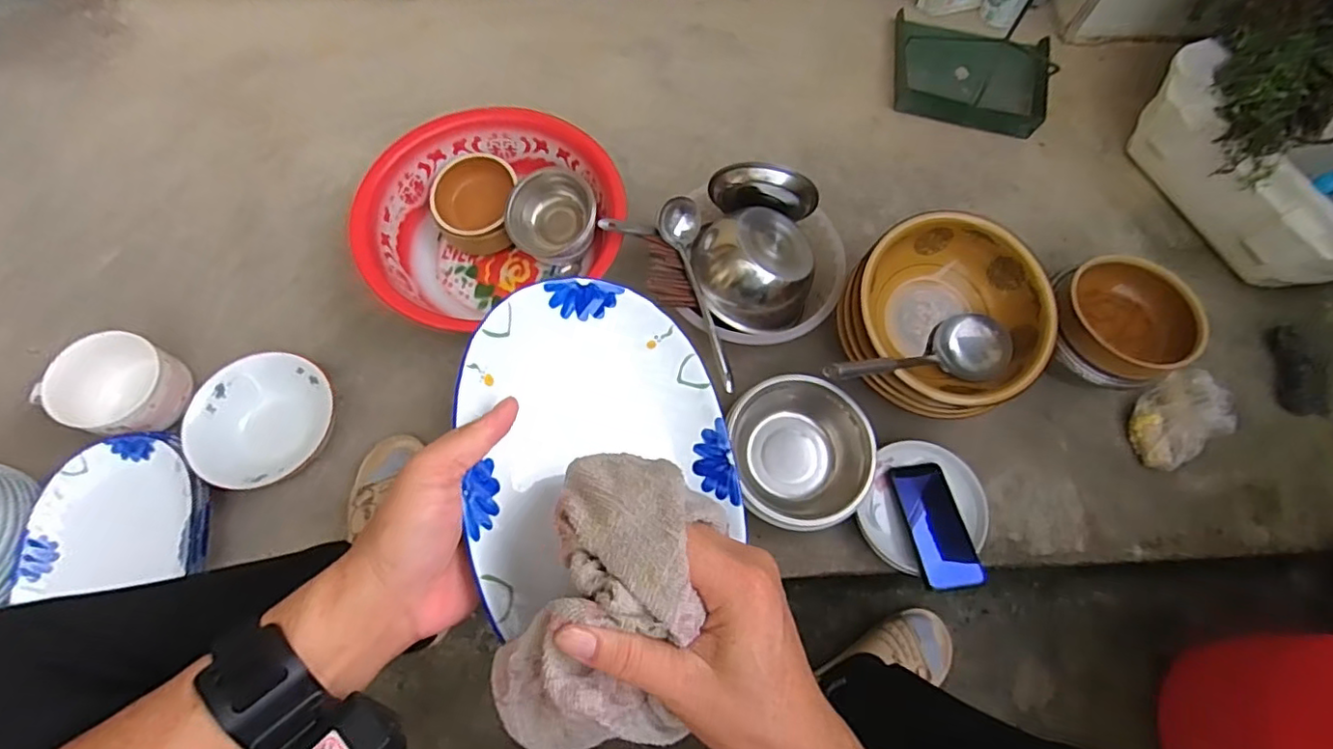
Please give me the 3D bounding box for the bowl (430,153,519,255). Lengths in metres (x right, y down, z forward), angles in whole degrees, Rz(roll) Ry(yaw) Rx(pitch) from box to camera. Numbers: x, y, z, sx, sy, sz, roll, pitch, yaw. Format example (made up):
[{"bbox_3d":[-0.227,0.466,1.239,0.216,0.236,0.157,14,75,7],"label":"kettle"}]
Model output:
[{"bbox_3d":[-0.289,-0.253,0.897,0.130,0.069,0.149,-11,68,-6],"label":"bowl"}]

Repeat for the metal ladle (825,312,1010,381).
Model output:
[{"bbox_3d":[0.333,-0.022,0.755,0.235,0.065,0.097,-11,67,-24],"label":"metal ladle"}]

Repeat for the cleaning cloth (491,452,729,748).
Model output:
[{"bbox_3d":[-0.027,0.115,0.296,0.091,0.078,0.151,16,68,5],"label":"cleaning cloth"}]

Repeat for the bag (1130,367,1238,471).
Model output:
[{"bbox_3d":[0.719,0.063,0.829,0.109,0.086,0.110,-25,71,-12],"label":"bag"}]

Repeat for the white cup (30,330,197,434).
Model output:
[{"bbox_3d":[-0.703,0.020,0.772,0.139,0.083,0.126,23,69,7],"label":"white cup"}]

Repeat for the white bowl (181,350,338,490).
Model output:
[{"bbox_3d":[-0.521,0.065,0.775,0.172,0.058,0.173,1,68,-2],"label":"white bowl"}]

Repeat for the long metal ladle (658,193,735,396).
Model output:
[{"bbox_3d":[0.038,-0.110,0.788,0.062,0.062,0.263,-7,68,-5],"label":"long metal ladle"}]

